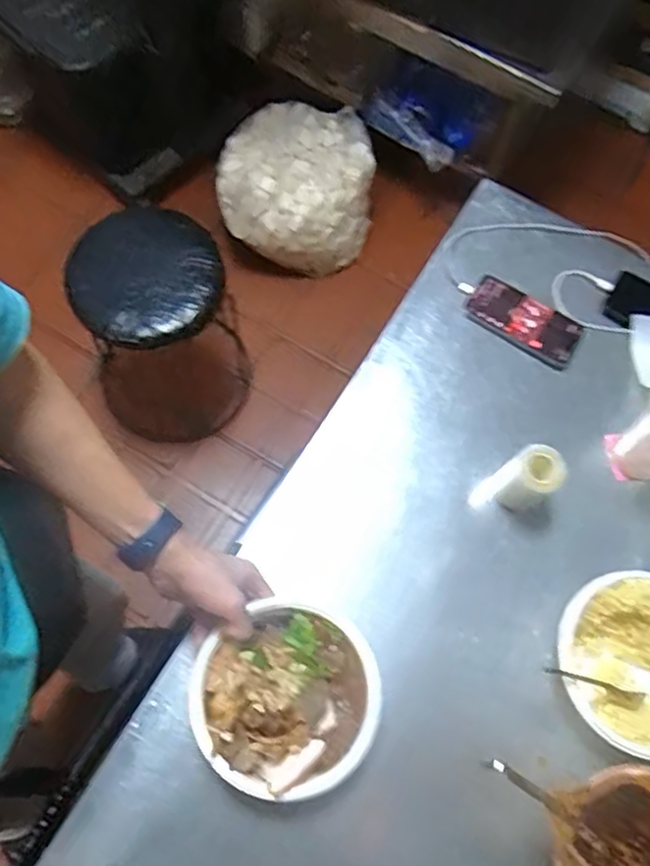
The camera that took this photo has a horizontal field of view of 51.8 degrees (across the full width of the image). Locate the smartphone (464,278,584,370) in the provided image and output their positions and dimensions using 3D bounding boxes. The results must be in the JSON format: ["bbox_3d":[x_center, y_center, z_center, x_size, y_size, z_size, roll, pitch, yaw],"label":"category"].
[{"bbox_3d":[0.252,-0.141,0.844,0.142,0.010,0.074,29,72,8],"label":"smartphone"}]

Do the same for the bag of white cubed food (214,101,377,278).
[{"bbox_3d":[-0.074,-0.611,1.675,0.371,0.248,0.320,-1,69,-6],"label":"bag of white cubed food"}]

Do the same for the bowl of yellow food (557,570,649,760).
[{"bbox_3d":[0.320,0.235,0.680,0.166,0.057,0.165,1,70,-2],"label":"bowl of yellow food"}]

